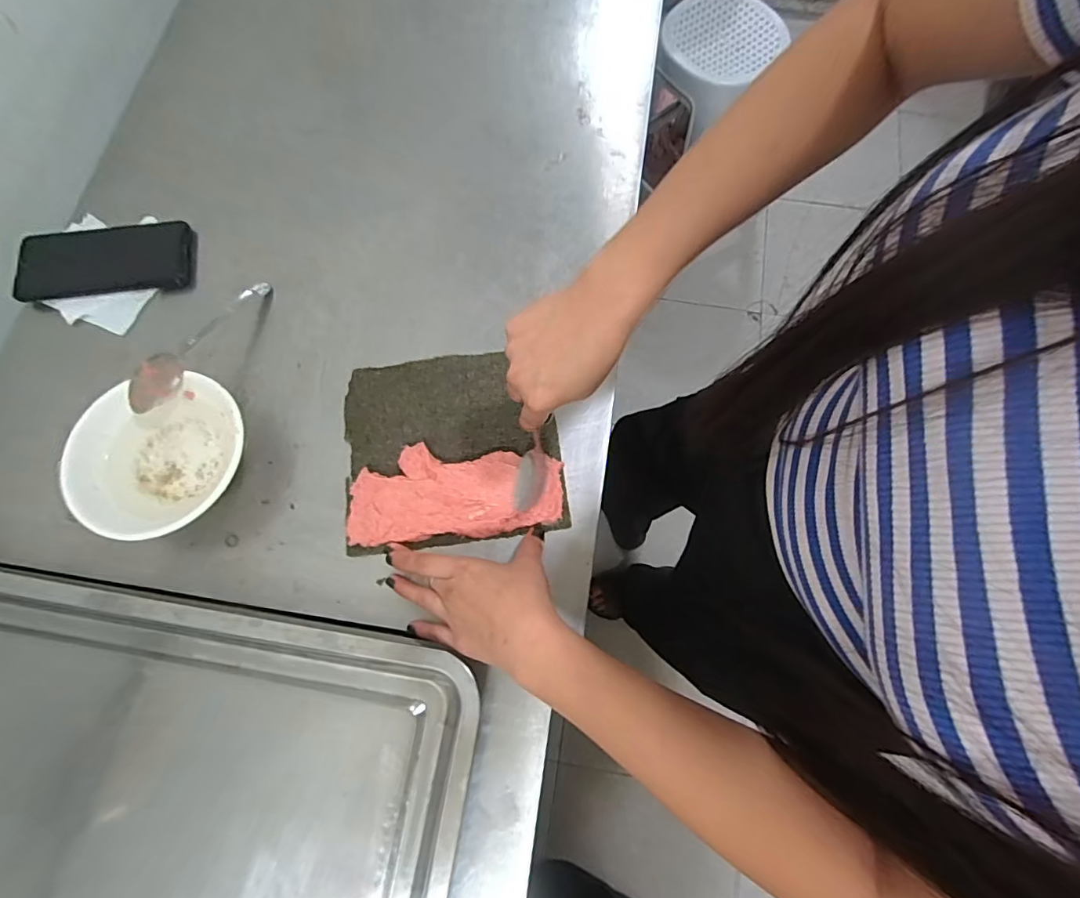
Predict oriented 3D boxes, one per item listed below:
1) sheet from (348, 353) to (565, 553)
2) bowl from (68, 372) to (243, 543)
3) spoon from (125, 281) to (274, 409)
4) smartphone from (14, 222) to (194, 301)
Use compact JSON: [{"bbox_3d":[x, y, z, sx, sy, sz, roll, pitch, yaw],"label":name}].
[{"bbox_3d":[-0.081,-0.005,0.462,0.192,0.016,0.177,-7,73,-1],"label":"sheet"},{"bbox_3d":[-0.317,0.008,0.440,0.132,0.057,0.132,0,73,1],"label":"bowl"},{"bbox_3d":[-0.317,-0.104,0.473,0.035,0.019,0.171,18,55,6],"label":"spoon"},{"bbox_3d":[-0.444,-0.195,0.518,0.157,0.005,0.077,-8,79,-10],"label":"smartphone"}]

